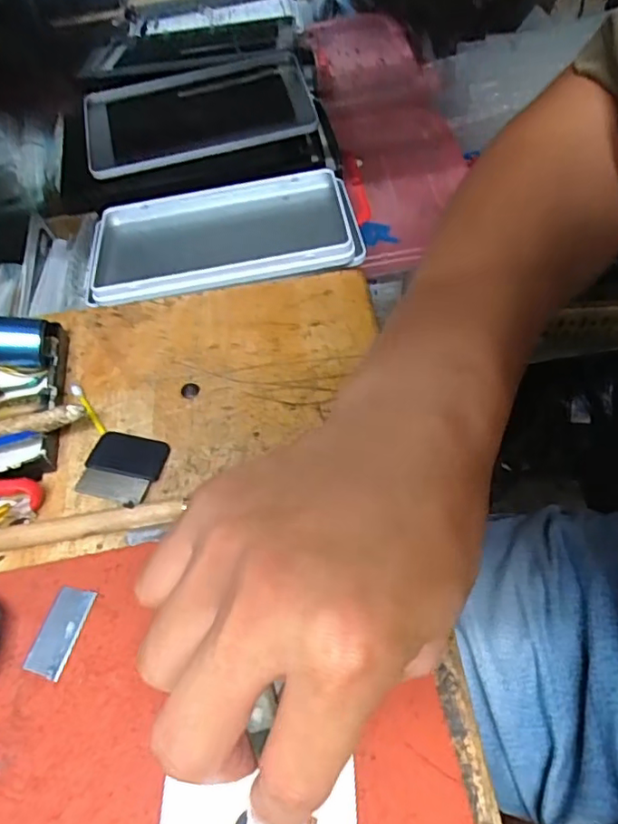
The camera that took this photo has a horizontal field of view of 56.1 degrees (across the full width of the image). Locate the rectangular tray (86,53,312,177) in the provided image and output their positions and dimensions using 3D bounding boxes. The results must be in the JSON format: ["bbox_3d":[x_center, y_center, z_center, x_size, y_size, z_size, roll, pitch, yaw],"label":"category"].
[{"bbox_3d":[-0.089,-0.232,0.456,0.180,0.021,0.100,-11,70,0],"label":"rectangular tray"}]

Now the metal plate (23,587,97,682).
[{"bbox_3d":[-0.111,0.097,0.258,0.018,0.004,0.037,8,56,11],"label":"metal plate"}]

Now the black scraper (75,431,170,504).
[{"bbox_3d":[-0.097,0.027,0.304,0.037,0.007,0.040,6,55,10],"label":"black scraper"}]

